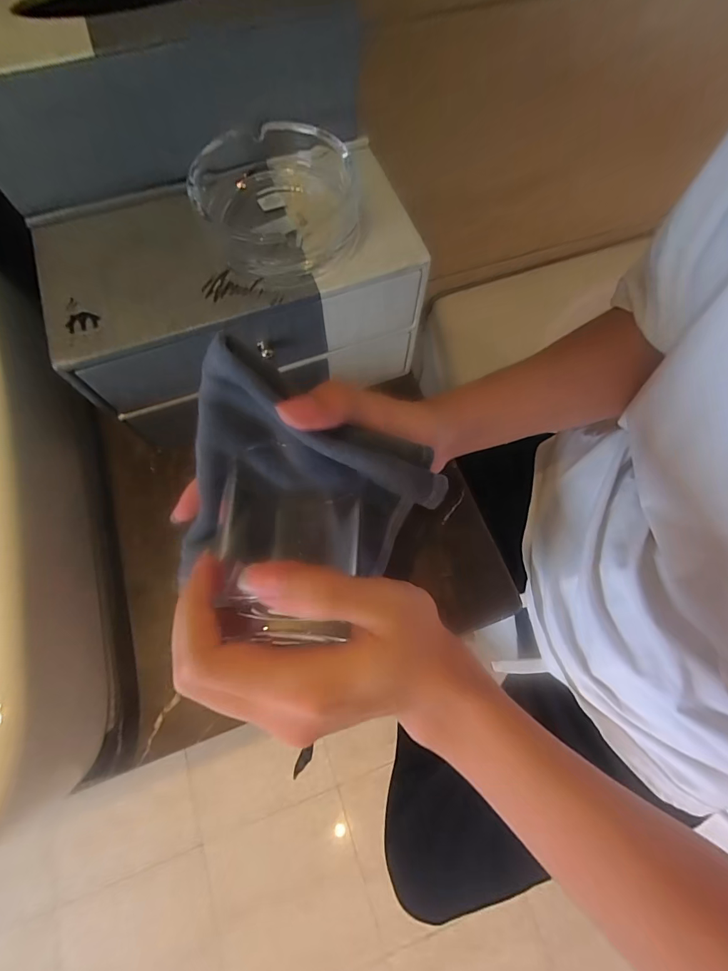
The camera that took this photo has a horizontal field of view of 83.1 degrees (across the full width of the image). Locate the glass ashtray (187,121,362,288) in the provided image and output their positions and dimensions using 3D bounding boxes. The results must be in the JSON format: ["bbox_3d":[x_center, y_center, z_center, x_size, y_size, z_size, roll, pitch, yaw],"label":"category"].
[{"bbox_3d":[-0.056,-0.189,0.274,0.105,0.036,0.104,-7,69,-5],"label":"glass ashtray"}]

